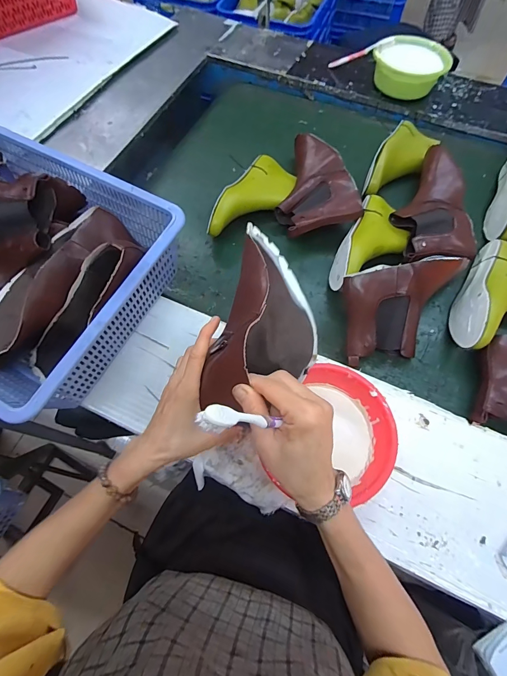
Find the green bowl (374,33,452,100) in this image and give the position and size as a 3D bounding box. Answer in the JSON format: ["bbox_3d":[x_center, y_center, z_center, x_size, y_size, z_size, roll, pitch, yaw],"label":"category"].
[{"bbox_3d":[0.408,-0.709,0.878,0.186,0.074,0.146,31,70,13],"label":"green bowl"}]

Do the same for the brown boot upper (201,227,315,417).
[{"bbox_3d":[0.023,-0.025,0.402,0.119,0.108,0.245,13,67,6],"label":"brown boot upper"}]

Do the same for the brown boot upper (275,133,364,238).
[{"bbox_3d":[0.114,-0.345,0.731,0.154,0.062,0.265,-15,67,-6],"label":"brown boot upper"}]

